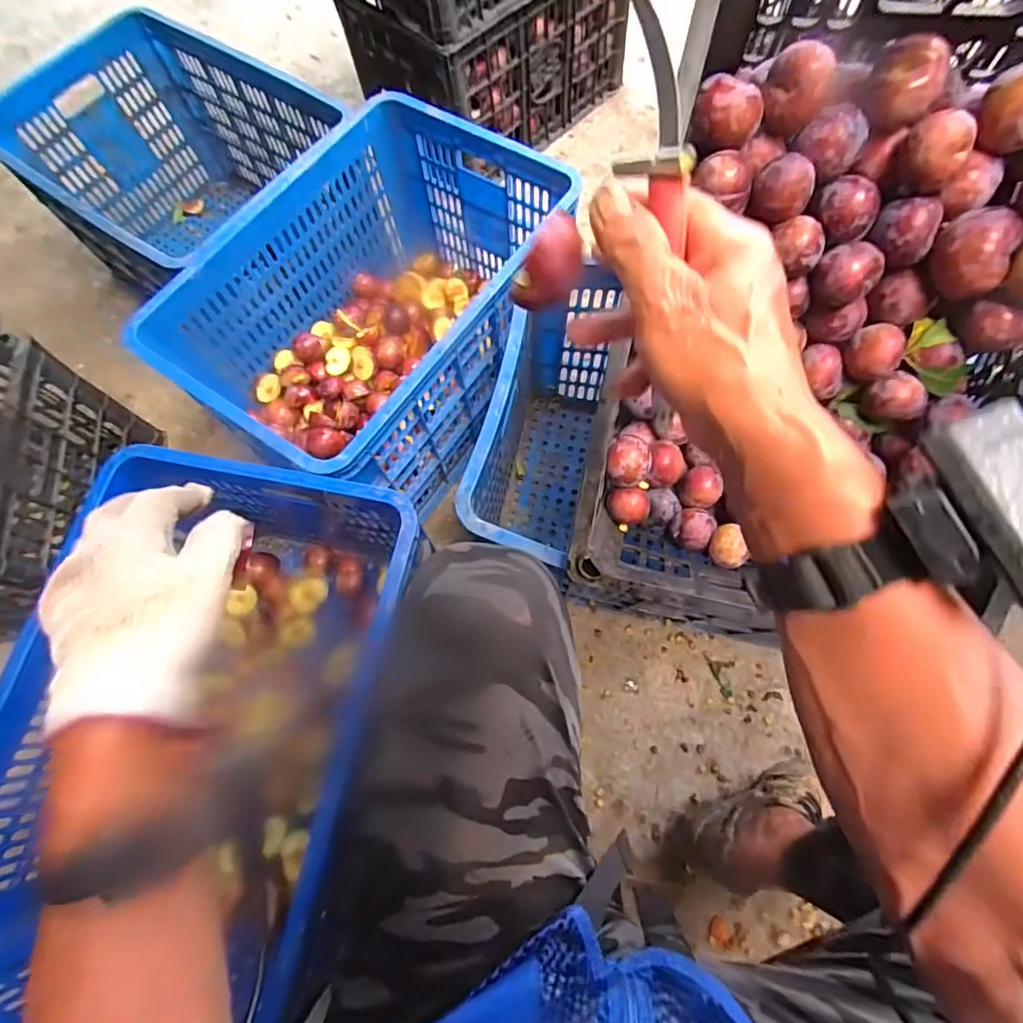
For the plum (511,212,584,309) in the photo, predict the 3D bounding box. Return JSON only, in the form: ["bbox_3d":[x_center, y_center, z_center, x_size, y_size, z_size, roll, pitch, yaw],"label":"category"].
[{"bbox_3d":[0.020,-0.134,0.282,0.035,0.029,0.038,7,67,6],"label":"plum"}]

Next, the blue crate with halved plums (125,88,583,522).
[{"bbox_3d":[-0.192,-0.299,0.807,0.386,0.250,0.558,32,71,15],"label":"blue crate with halved plums"}]

